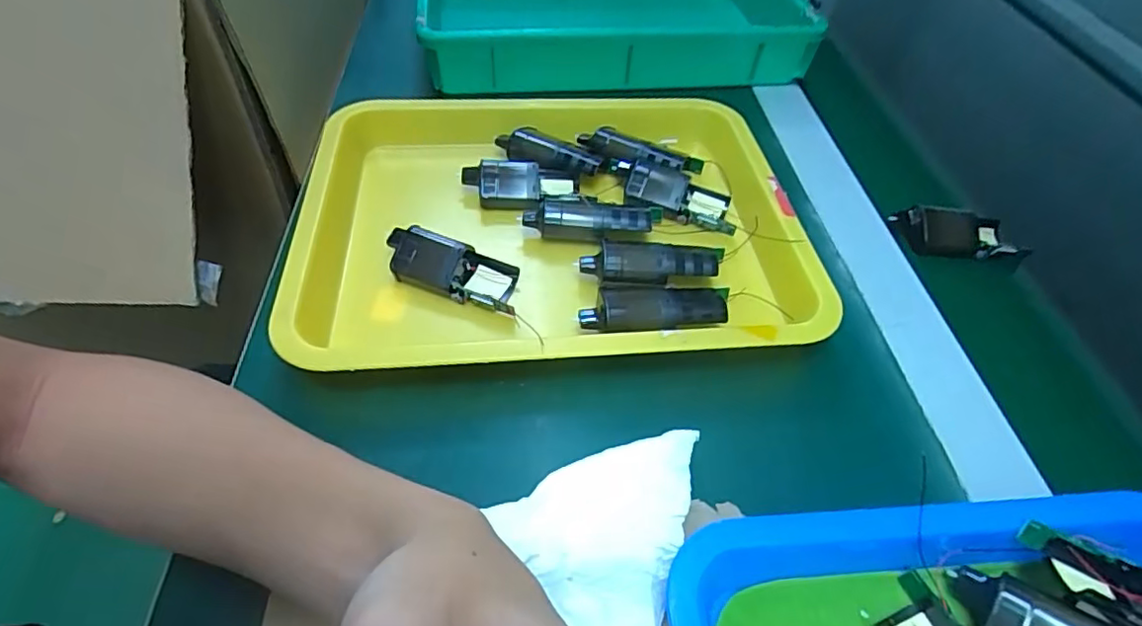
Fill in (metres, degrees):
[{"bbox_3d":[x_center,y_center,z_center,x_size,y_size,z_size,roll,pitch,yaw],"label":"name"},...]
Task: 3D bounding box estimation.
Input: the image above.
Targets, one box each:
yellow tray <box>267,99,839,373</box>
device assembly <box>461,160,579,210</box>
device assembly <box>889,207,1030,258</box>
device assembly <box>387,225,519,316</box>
[{"bbox_3d":[-0.017,-0.067,0.411,0.327,0.035,0.252,-2,50,-6],"label":"yellow tray"},{"bbox_3d":[-0.037,-0.095,0.437,0.083,0.019,0.039,3,50,-2],"label":"device assembly"},{"bbox_3d":[0.295,-0.062,0.448,0.093,0.026,0.034,1,50,-4],"label":"device assembly"},{"bbox_3d":[-0.078,-0.028,0.386,0.093,0.022,0.037,16,50,9],"label":"device assembly"}]

